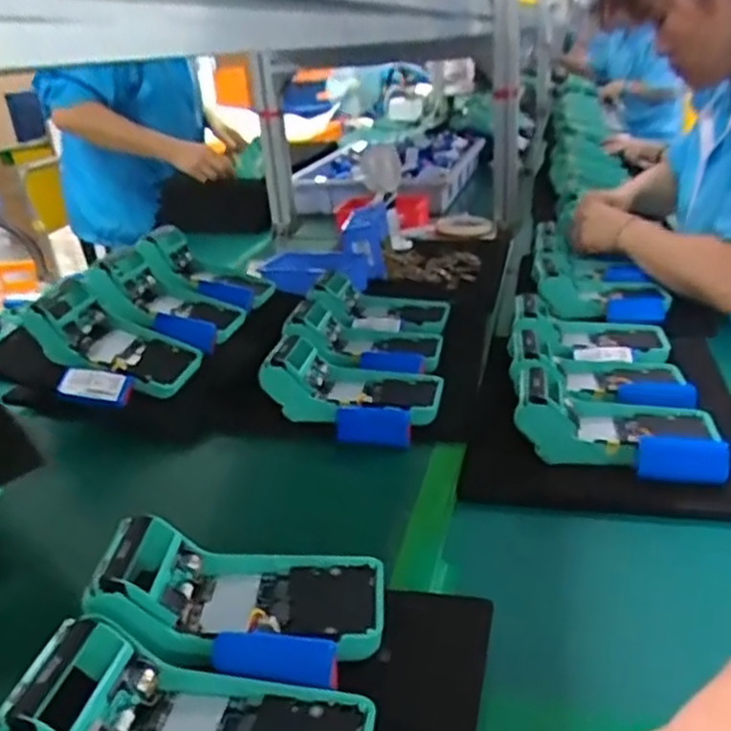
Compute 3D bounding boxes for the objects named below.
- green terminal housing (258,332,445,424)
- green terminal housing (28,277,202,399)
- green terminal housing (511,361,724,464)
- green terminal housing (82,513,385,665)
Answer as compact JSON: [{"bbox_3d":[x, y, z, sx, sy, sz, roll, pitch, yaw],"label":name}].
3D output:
[{"bbox_3d":[-0.011,0.018,0.703,0.163,0.081,0.101,-3,21,15],"label":"green terminal housing"},{"bbox_3d":[-0.263,-0.022,0.757,0.170,0.058,0.087,27,25,-4],"label":"green terminal housing"},{"bbox_3d":[0.221,0.049,0.634,0.169,0.076,0.101,-1,21,18],"label":"green terminal housing"},{"bbox_3d":[-0.073,0.127,0.437,0.162,0.050,0.085,-3,26,6],"label":"green terminal housing"}]

